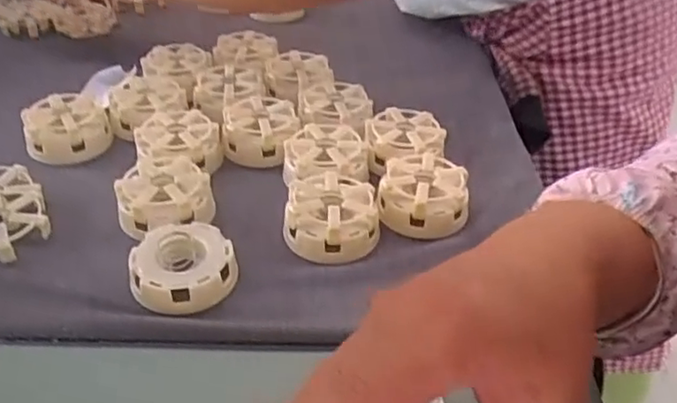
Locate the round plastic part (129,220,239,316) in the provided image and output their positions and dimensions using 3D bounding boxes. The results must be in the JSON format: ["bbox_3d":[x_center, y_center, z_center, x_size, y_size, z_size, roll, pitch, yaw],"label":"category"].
[{"bbox_3d":[-0.100,0.039,0.410,0.063,0.025,0.065,1,39,-1],"label":"round plastic part"}]

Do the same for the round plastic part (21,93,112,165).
[{"bbox_3d":[-0.226,-0.063,0.539,0.063,0.033,0.063,-11,40,-15],"label":"round plastic part"}]

